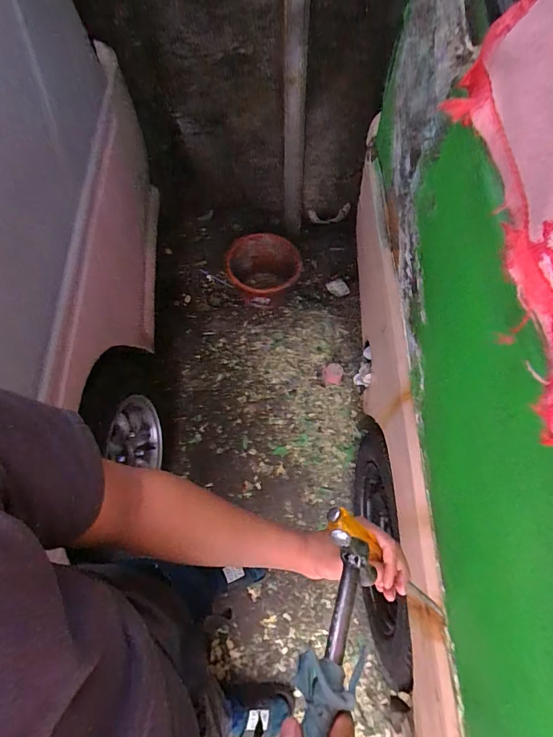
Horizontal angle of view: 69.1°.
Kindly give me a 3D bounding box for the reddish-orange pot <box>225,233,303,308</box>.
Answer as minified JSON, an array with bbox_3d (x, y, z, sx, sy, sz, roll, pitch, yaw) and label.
[{"bbox_3d":[-0.034,-0.376,1.611,0.285,0.212,0.275,-1,65,2],"label":"reddish-orange pot"}]

